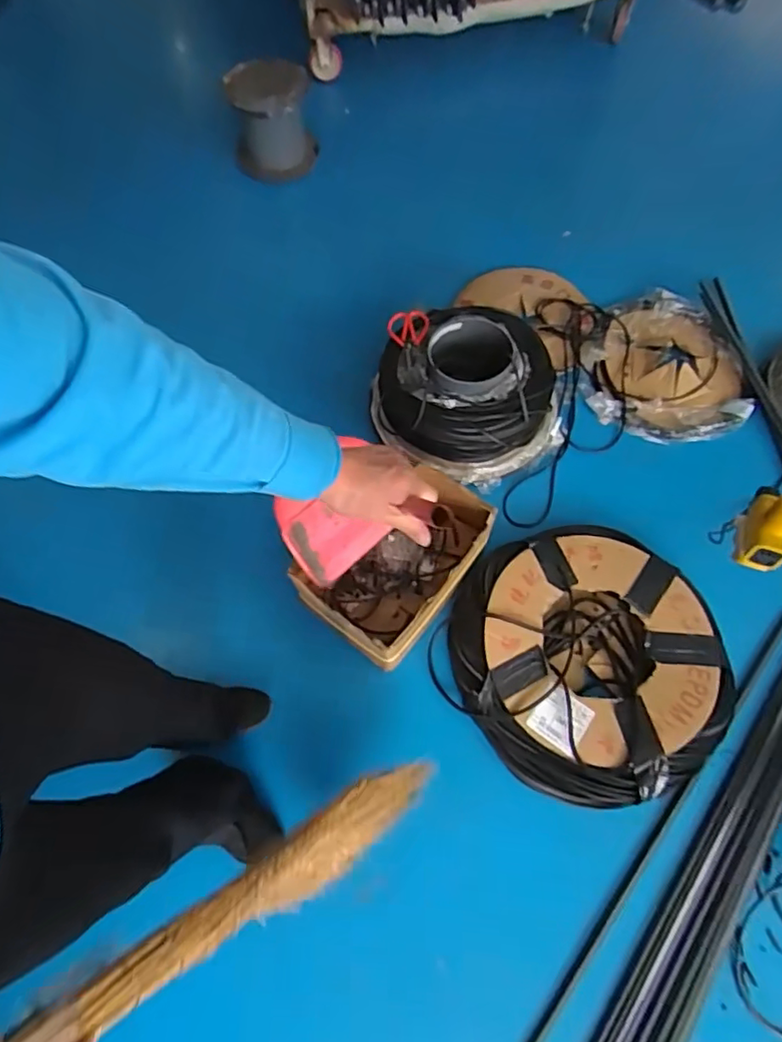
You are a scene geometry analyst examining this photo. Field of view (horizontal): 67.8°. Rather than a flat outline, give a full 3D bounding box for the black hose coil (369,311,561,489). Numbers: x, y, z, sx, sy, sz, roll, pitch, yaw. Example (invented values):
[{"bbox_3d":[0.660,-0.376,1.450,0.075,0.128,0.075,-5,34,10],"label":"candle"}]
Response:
[{"bbox_3d":[0.179,-0.307,1.419,0.427,0.175,0.390,0,66,0],"label":"black hose coil"}]

